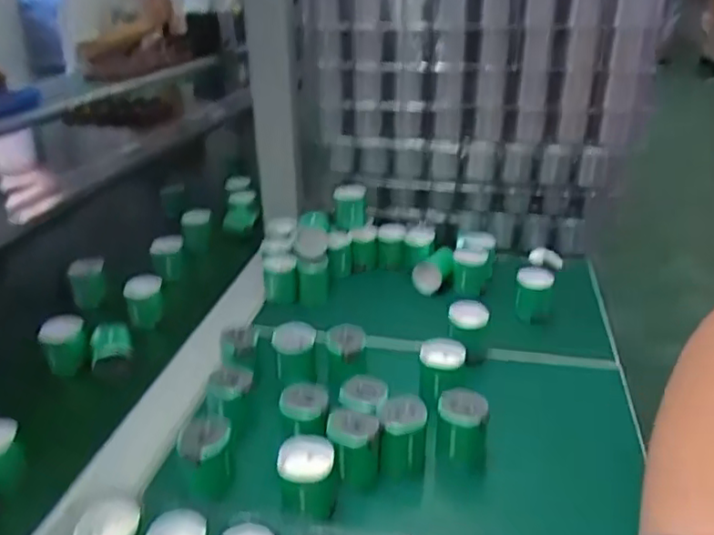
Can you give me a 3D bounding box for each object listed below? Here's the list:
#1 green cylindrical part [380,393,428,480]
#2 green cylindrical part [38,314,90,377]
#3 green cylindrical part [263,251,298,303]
[{"bbox_3d":[0.028,0.106,0.388,0.027,0.054,0.022,3,29,5],"label":"green cylindrical part"},{"bbox_3d":[-0.225,0.060,0.494,0.031,0.035,0.031,0,29,0],"label":"green cylindrical part"},{"bbox_3d":[-0.070,0.012,0.585,0.030,0.040,0.036,-3,29,-5],"label":"green cylindrical part"}]

